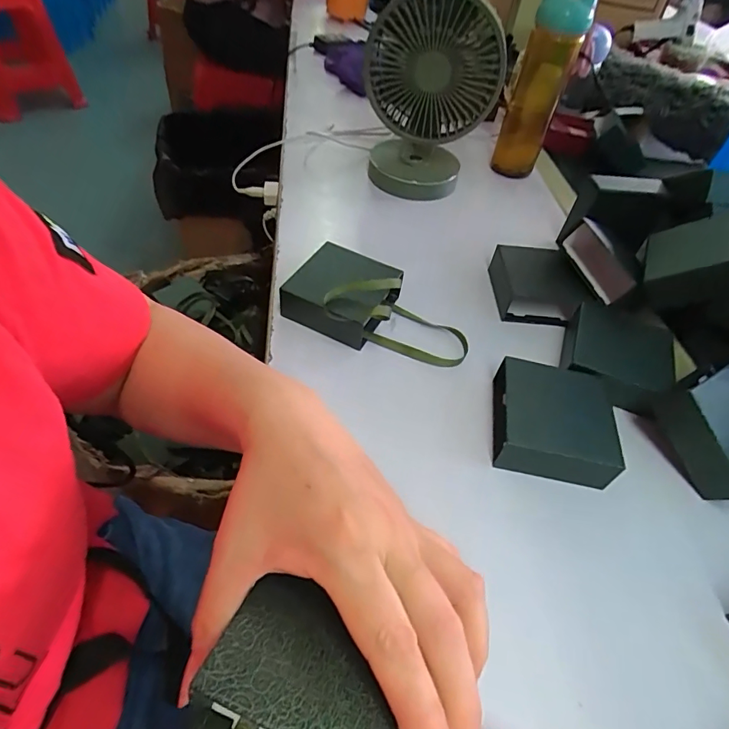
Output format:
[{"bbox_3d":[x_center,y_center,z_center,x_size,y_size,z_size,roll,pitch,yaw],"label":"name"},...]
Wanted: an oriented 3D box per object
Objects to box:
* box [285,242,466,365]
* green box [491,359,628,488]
[{"bbox_3d":[0.016,-0.054,0.447,0.174,0.050,0.093,24,51,14],"label":"box"},{"bbox_3d":[0.156,0.047,0.391,0.092,0.037,0.091,10,49,2],"label":"green box"}]

